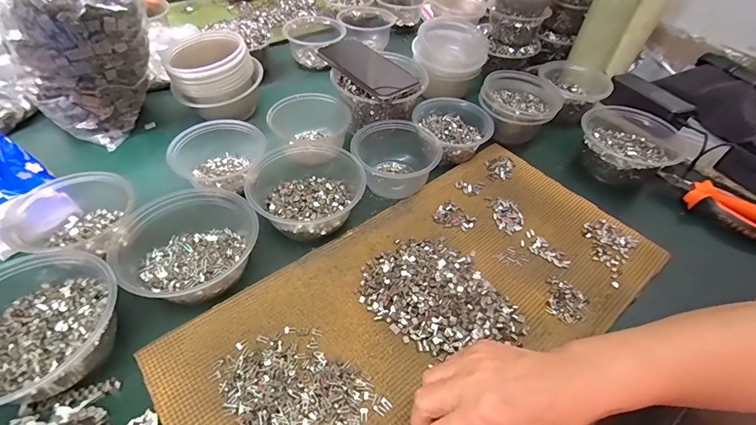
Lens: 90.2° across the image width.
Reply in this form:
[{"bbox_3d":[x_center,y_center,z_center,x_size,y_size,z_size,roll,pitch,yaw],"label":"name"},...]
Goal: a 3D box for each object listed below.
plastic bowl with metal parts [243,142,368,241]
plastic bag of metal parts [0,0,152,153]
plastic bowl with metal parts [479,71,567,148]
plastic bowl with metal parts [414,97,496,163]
[{"bbox_3d":[-0.089,-0.033,0.466,0.140,0.047,0.139,-3,50,-7],"label":"plastic bowl with metal parts"},{"bbox_3d":[-0.379,-0.226,0.513,0.105,0.216,0.179,21,50,16],"label":"plastic bag of metal parts"},{"bbox_3d":[0.217,-0.165,0.589,0.119,0.072,0.109,0,47,0],"label":"plastic bowl with metal parts"},{"bbox_3d":[0.106,-0.121,0.563,0.121,0.049,0.103,23,50,18],"label":"plastic bowl with metal parts"}]

